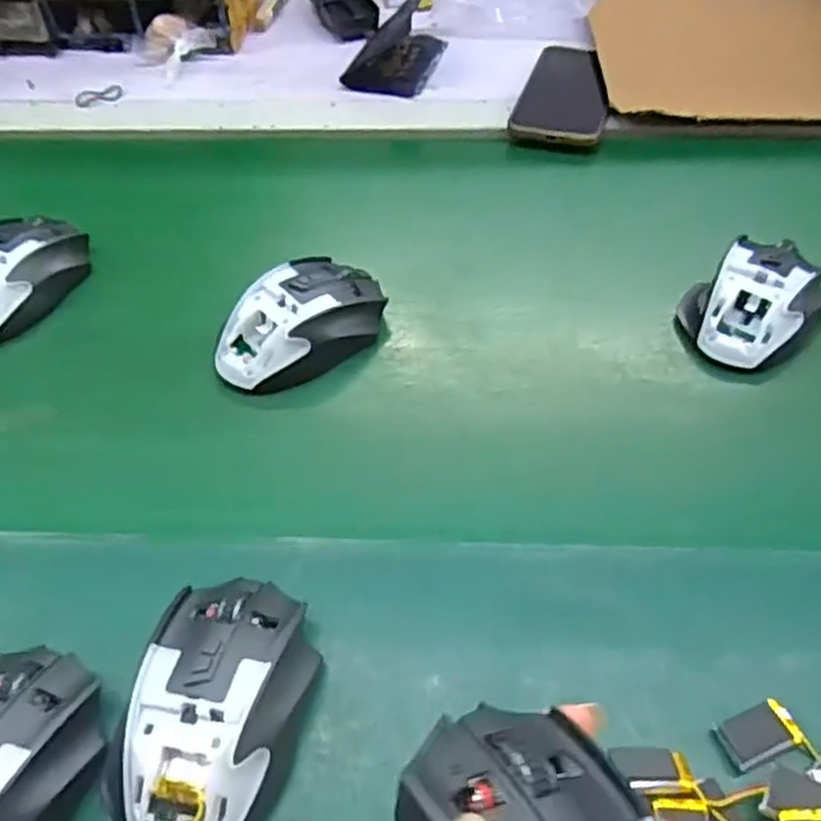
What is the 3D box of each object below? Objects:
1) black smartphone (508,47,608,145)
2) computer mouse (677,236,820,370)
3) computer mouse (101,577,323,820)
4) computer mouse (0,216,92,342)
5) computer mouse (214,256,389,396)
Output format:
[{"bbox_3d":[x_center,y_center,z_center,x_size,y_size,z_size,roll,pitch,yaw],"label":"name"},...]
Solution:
[{"bbox_3d":[0.137,-0.278,0.674,0.076,0.012,0.161,13,52,11],"label":"black smartphone"},{"bbox_3d":[0.220,-0.071,0.489,0.072,0.038,0.096,35,59,26],"label":"computer mouse"},{"bbox_3d":[-0.083,0.127,0.326,0.077,0.042,0.117,5,51,5],"label":"computer mouse"},{"bbox_3d":[-0.268,-0.092,0.521,0.065,0.034,0.103,12,52,10],"label":"computer mouse"},{"bbox_3d":[-0.069,-0.056,0.486,0.070,0.040,0.116,32,58,24],"label":"computer mouse"}]

